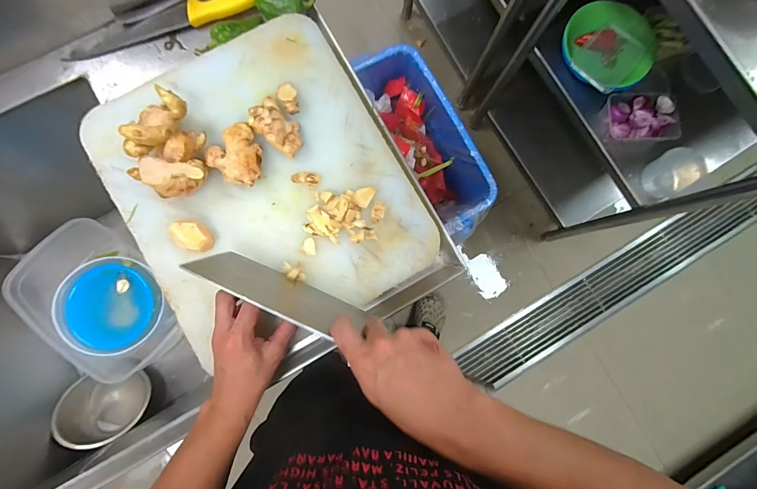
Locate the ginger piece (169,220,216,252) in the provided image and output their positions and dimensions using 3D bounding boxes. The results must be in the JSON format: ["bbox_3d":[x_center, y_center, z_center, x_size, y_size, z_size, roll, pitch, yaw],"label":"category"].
[{"bbox_3d":[-0.232,-0.011,0.440,0.043,0.037,0.033,21,83,-1],"label":"ginger piece"}]

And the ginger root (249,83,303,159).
[{"bbox_3d":[-0.120,-0.164,0.459,0.078,0.030,0.076,40,83,1],"label":"ginger root"}]

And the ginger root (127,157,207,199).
[{"bbox_3d":[-0.248,-0.078,0.421,0.069,0.052,0.039,-15,85,-5],"label":"ginger root"}]

